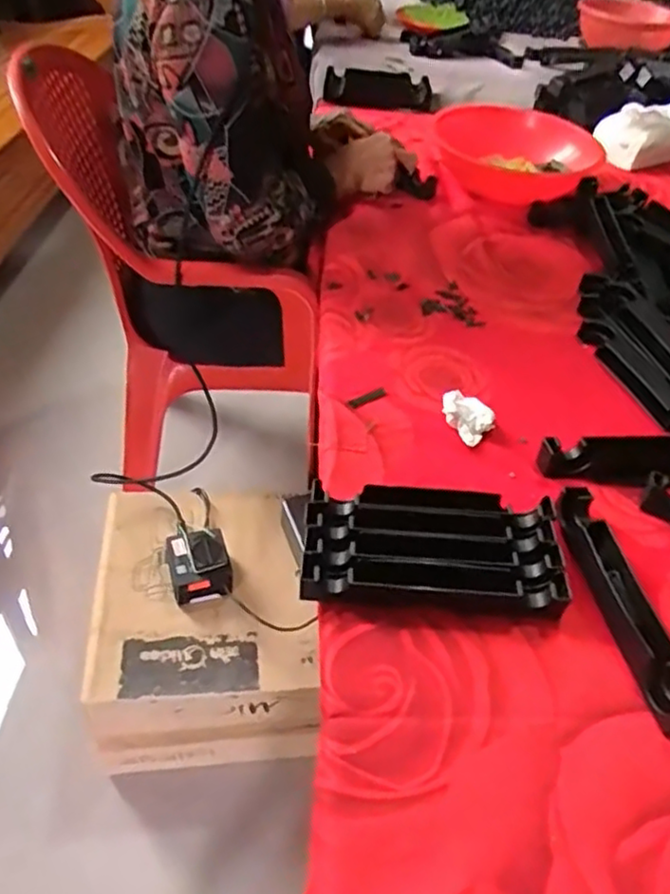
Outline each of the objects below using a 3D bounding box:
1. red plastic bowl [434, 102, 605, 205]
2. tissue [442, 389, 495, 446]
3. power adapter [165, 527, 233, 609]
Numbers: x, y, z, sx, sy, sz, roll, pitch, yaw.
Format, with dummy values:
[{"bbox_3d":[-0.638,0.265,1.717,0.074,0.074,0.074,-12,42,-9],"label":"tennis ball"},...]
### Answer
[{"bbox_3d":[0.283,-0.460,1.068,0.247,0.089,0.247,4,44,-4],"label":"red plastic bowl"},{"bbox_3d":[0.127,-0.029,0.643,0.039,0.027,0.050,-22,50,-28],"label":"tissue"},{"bbox_3d":[-0.170,0.147,0.844,0.071,0.052,0.089,-10,47,-17],"label":"power adapter"}]

